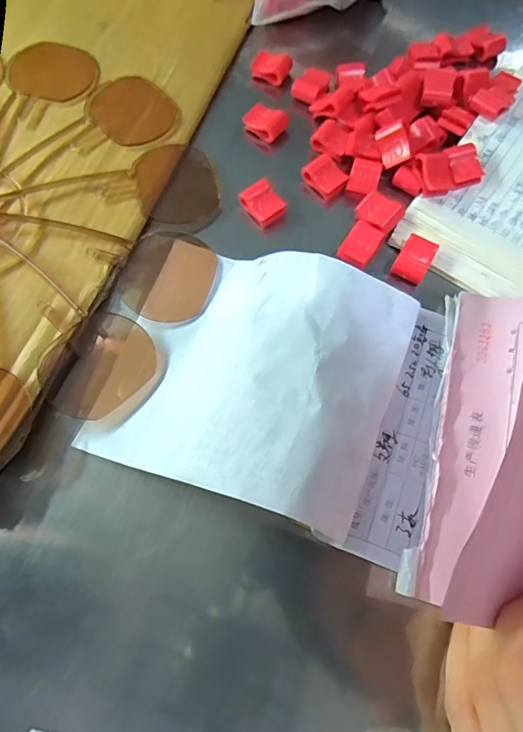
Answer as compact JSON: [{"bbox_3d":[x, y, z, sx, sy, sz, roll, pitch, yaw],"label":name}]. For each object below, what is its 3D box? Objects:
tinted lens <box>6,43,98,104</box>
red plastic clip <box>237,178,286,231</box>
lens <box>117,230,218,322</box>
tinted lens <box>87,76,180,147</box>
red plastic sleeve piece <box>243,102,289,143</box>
[{"bbox_3d":[-0.155,-0.219,0.346,0.063,0.007,0.054,10,70,4],"label":"tinted lens"},{"bbox_3d":[0.001,-0.108,0.315,0.025,0.013,0.028,-38,74,-13],"label":"red plastic clip"},{"bbox_3d":[-0.059,-0.058,0.298,0.056,0.006,0.061,0,70,0],"label":"lens"},{"bbox_3d":[-0.090,-0.182,0.332,0.061,0.004,0.054,35,74,12],"label":"tinted lens"},{"bbox_3d":[0.004,-0.175,0.338,0.030,0.014,0.021,38,74,13],"label":"red plastic sleeve piece"}]

